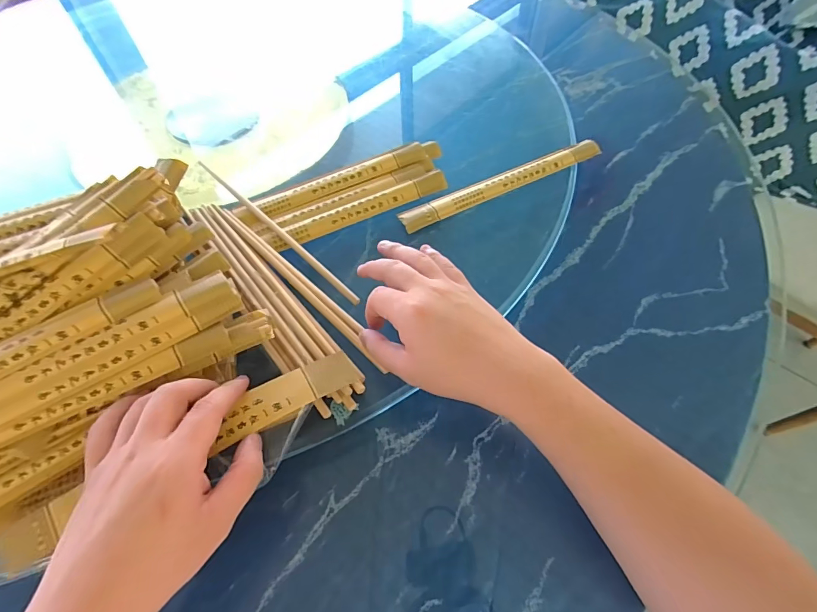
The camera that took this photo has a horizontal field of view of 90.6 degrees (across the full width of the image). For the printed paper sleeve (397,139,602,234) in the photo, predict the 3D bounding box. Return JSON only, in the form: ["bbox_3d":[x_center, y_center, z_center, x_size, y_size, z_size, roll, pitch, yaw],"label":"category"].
[{"bbox_3d":[0.111,-0.144,0.464,0.264,0.010,0.029,-25,60,-14],"label":"printed paper sleeve"}]

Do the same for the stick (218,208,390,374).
[{"bbox_3d":[-0.106,-0.022,0.380,0.241,0.008,0.010,41,67,19],"label":"stick"}]

